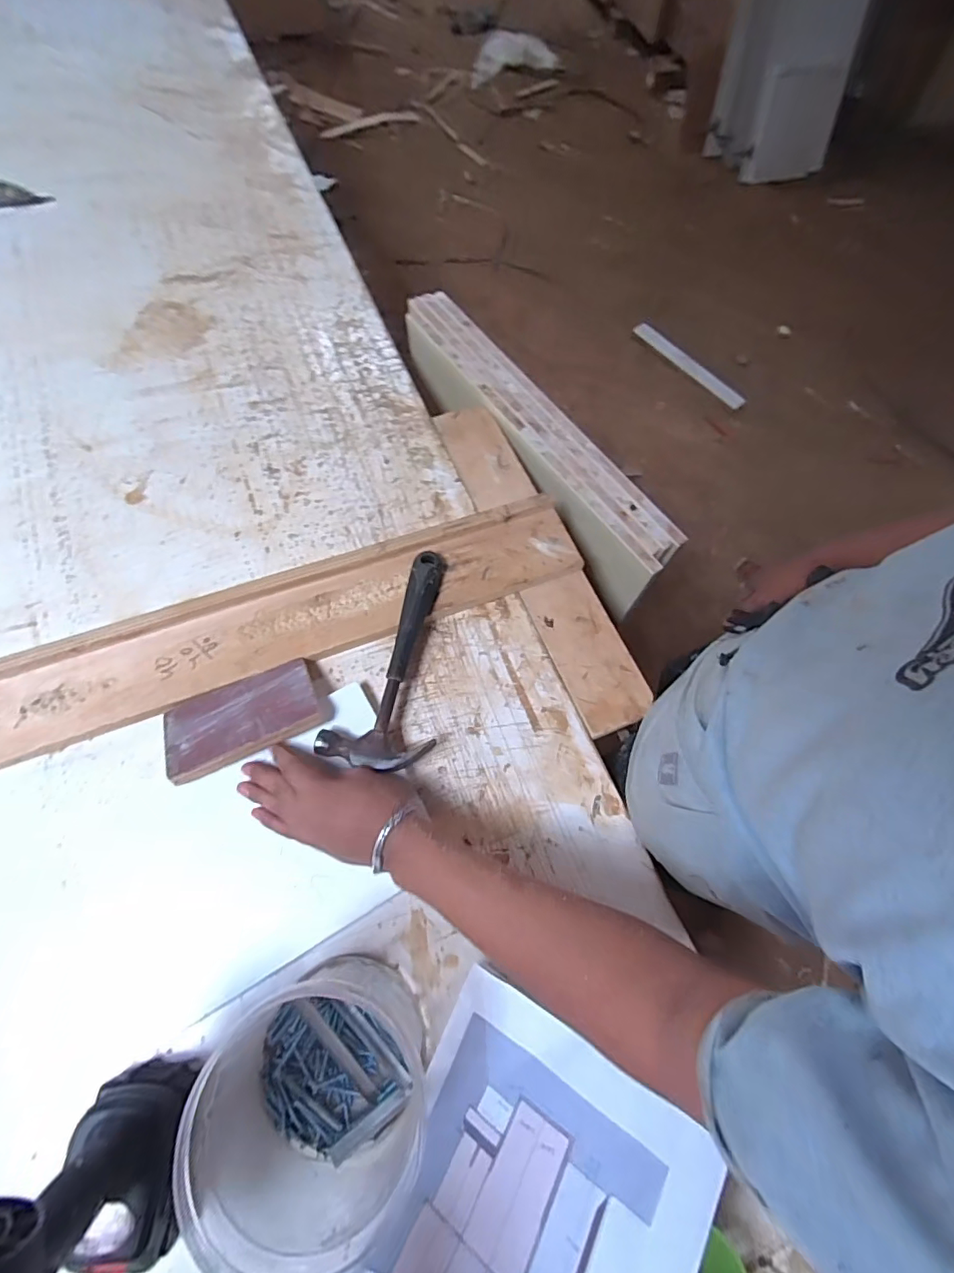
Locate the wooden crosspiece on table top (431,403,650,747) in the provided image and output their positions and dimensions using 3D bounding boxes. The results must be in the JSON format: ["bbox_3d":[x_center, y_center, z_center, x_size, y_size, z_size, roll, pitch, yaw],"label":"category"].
[{"bbox_3d":[0.071,-0.113,0.665,0.085,0.009,0.488,-20,68,-10],"label":"wooden crosspiece on table top"}]

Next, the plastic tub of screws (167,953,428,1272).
[{"bbox_3d":[-0.108,0.320,0.370,0.140,0.141,0.138,1,66,-2],"label":"plastic tub of screws"}]

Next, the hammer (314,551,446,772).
[{"bbox_3d":[-0.077,0.017,0.569,0.107,0.044,0.254,13,67,2],"label":"hammer"}]

